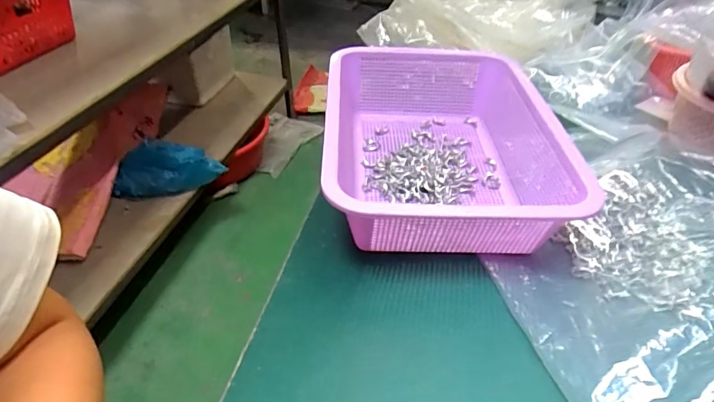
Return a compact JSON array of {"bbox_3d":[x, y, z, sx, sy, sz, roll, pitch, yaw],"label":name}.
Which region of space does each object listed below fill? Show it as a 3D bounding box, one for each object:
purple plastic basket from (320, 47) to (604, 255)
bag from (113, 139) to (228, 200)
[{"bbox_3d":[0.089,-0.057,0.460,0.224,0.085,0.292,3,41,2],"label":"purple plastic basket"},{"bbox_3d":[-0.517,-0.082,1.232,0.283,0.133,0.100,2,41,2],"label":"bag"}]

